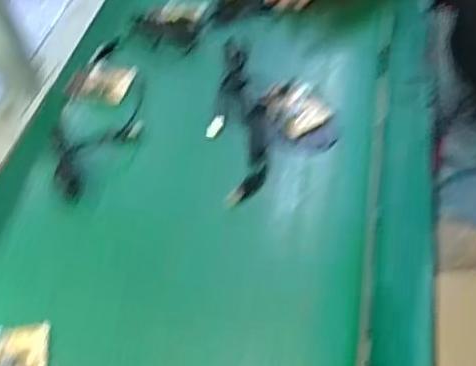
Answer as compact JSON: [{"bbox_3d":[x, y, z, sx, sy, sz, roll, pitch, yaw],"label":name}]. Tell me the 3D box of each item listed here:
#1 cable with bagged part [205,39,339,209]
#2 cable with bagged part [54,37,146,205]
[{"bbox_3d":[0.030,-0.091,0.659,0.137,0.020,0.245,-13,50,-5],"label":"cable with bagged part"},{"bbox_3d":[-0.162,-0.088,0.674,0.096,0.015,0.256,-7,49,0],"label":"cable with bagged part"}]

